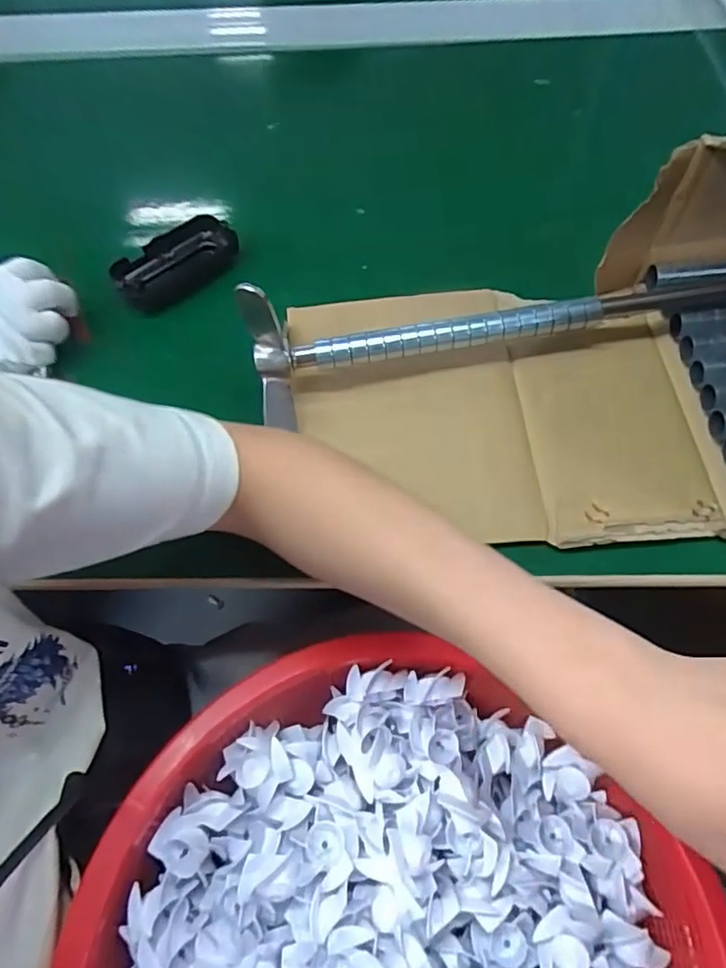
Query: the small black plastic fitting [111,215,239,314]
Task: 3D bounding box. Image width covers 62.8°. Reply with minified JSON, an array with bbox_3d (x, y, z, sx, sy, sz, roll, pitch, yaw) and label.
[{"bbox_3d":[-0.168,-0.199,0.533,0.110,0.026,0.063,-36,65,-16],"label":"small black plastic fitting"}]

